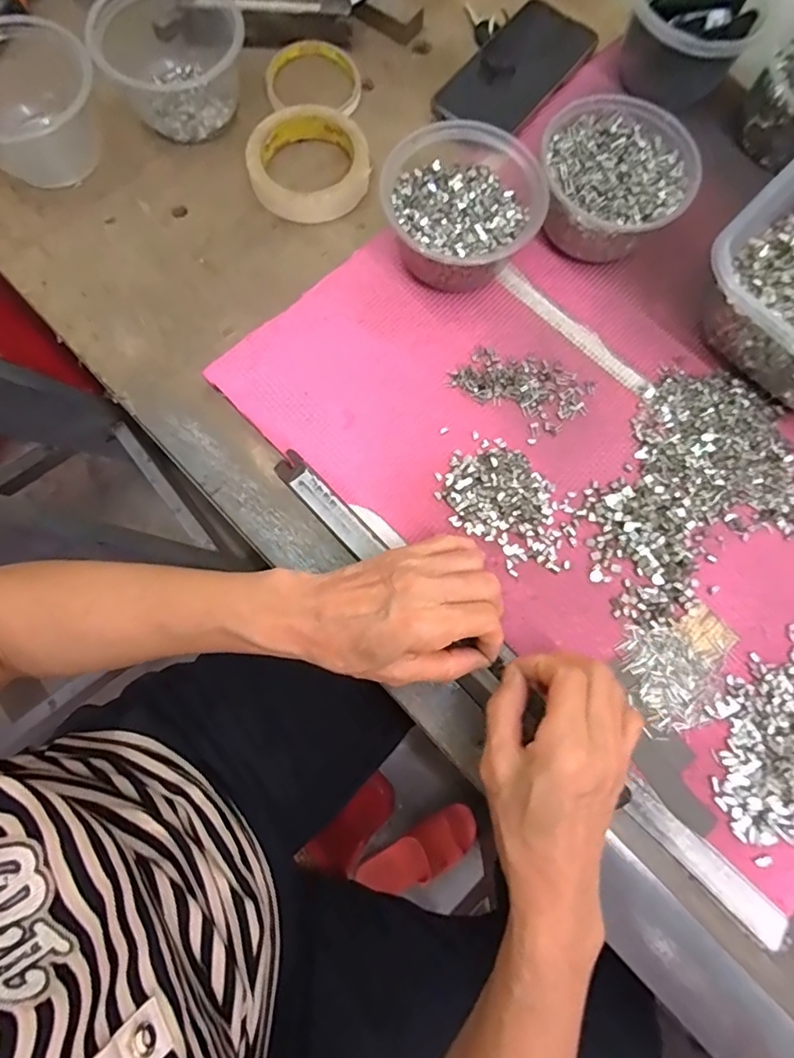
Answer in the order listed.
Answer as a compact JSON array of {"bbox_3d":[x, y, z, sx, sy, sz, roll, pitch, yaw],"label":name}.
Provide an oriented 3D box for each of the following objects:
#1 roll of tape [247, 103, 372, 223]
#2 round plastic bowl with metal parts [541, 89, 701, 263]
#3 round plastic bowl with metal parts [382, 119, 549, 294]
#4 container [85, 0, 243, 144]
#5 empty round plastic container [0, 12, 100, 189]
[{"bbox_3d":[-0.074,-0.303,0.443,0.096,0.021,0.093,1,77,-2],"label":"roll of tape"},{"bbox_3d":[0.163,-0.265,0.415,0.113,0.056,0.115,0,76,-2],"label":"round plastic bowl with metal parts"},{"bbox_3d":[0.050,-0.240,0.402,0.110,0.054,0.120,1,77,-2],"label":"round plastic bowl with metal parts"},{"bbox_3d":[-0.182,-0.391,0.438,0.112,0.061,0.115,1,77,-2],"label":"container"},{"bbox_3d":[-0.301,-0.339,0.420,0.116,0.055,0.111,1,77,-2],"label":"empty round plastic container"}]

